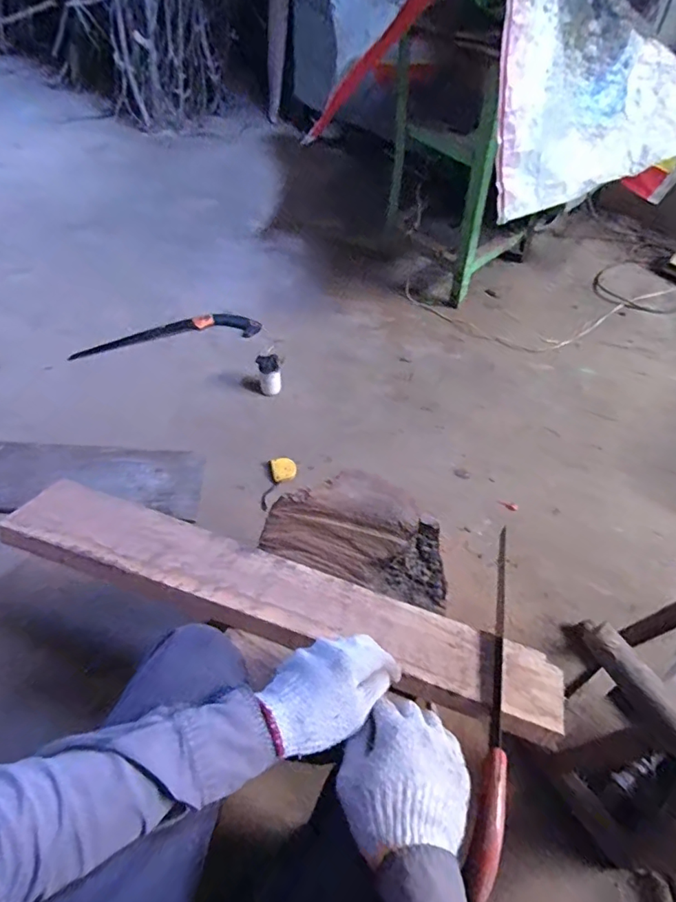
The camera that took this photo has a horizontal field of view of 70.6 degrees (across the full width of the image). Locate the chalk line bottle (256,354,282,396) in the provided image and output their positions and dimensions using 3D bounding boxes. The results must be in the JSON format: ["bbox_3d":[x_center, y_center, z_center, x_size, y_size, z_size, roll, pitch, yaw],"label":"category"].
[{"bbox_3d":[-0.176,-0.195,1.244,0.059,0.082,0.059,-14,57,-13],"label":"chalk line bottle"}]

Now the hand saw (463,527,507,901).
[{"bbox_3d":[0.198,0.276,0.600,0.019,0.050,0.442,19,38,8],"label":"hand saw"}]

